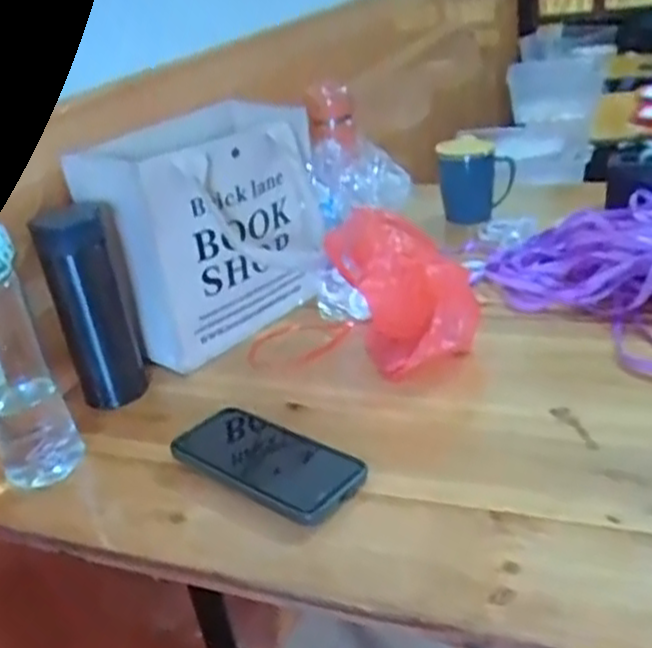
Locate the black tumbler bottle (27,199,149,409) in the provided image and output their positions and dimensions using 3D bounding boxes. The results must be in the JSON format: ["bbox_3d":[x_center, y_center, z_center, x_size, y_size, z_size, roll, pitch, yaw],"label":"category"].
[{"bbox_3d":[-0.225,-0.022,0.727,0.069,0.189,0.077,-14,27,-11],"label":"black tumbler bottle"}]

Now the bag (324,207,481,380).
[{"bbox_3d":[0.072,-0.033,0.722,0.086,0.139,0.135,-19,28,-19],"label":"bag"}]

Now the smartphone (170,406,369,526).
[{"bbox_3d":[-0.051,0.111,0.617,0.175,0.018,0.081,17,36,40],"label":"smartphone"}]

